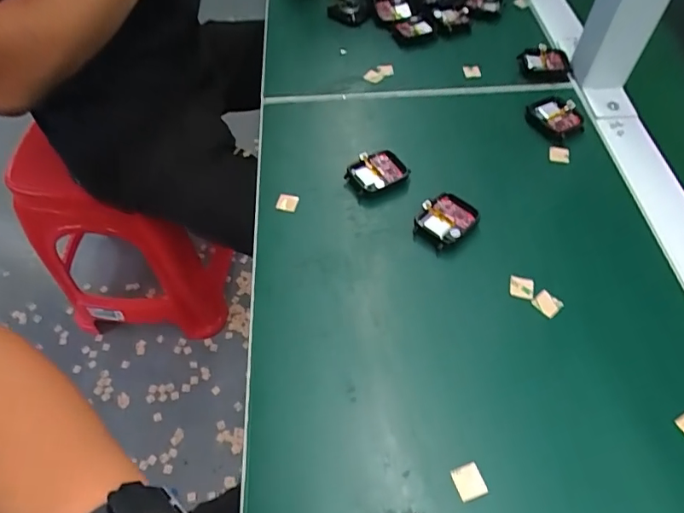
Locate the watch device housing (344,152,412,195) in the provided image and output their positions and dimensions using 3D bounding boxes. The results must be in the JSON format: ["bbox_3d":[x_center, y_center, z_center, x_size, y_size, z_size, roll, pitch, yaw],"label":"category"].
[{"bbox_3d":[0.029,-0.068,0.400,0.048,0.015,0.032,-18,57,-12],"label":"watch device housing"}]

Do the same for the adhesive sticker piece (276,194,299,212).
[{"bbox_3d":[-0.043,-0.043,0.389,0.015,0.005,0.015,9,56,7],"label":"adhesive sticker piece"}]

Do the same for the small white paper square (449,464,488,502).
[{"bbox_3d":[0.070,0.124,0.270,0.016,0.004,0.017,-17,57,-11],"label":"small white paper square"}]

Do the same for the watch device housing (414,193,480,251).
[{"bbox_3d":[0.078,-0.026,0.372,0.042,0.015,0.036,-36,62,-22],"label":"watch device housing"}]

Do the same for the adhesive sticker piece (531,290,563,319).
[{"bbox_3d":[0.140,0.032,0.335,0.016,0.004,0.017,-38,63,-23],"label":"adhesive sticker piece"}]

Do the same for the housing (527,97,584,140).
[{"bbox_3d":[0.190,-0.125,0.435,0.036,0.009,0.049,-27,59,-17],"label":"housing"}]

